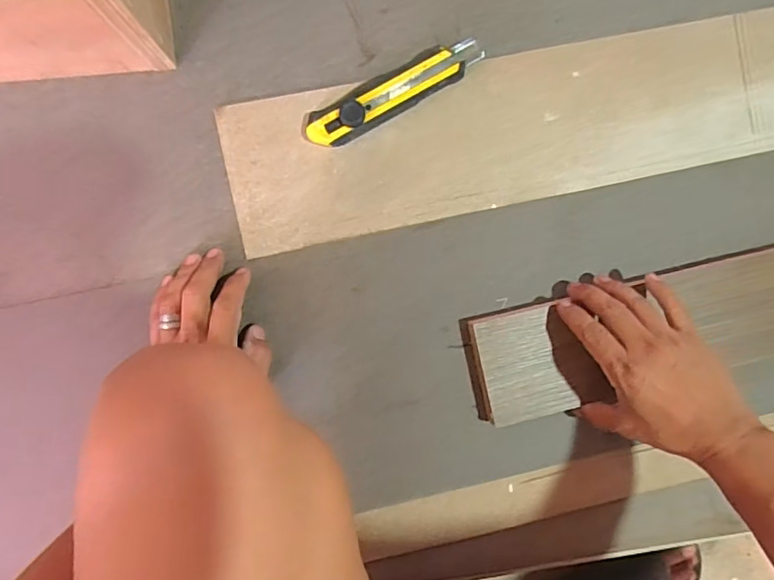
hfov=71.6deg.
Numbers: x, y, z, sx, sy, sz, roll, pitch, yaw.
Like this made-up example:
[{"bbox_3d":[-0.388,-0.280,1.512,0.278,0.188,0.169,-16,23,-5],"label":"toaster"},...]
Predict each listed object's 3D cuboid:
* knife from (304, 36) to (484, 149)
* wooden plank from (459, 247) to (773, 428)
[{"bbox_3d":[0.005,-0.167,0.451,0.157,0.025,0.037,-30,95,-2],"label":"knife"},{"bbox_3d":[0.420,-0.006,0.487,0.688,0.035,0.096,-13,94,-5],"label":"wooden plank"}]

